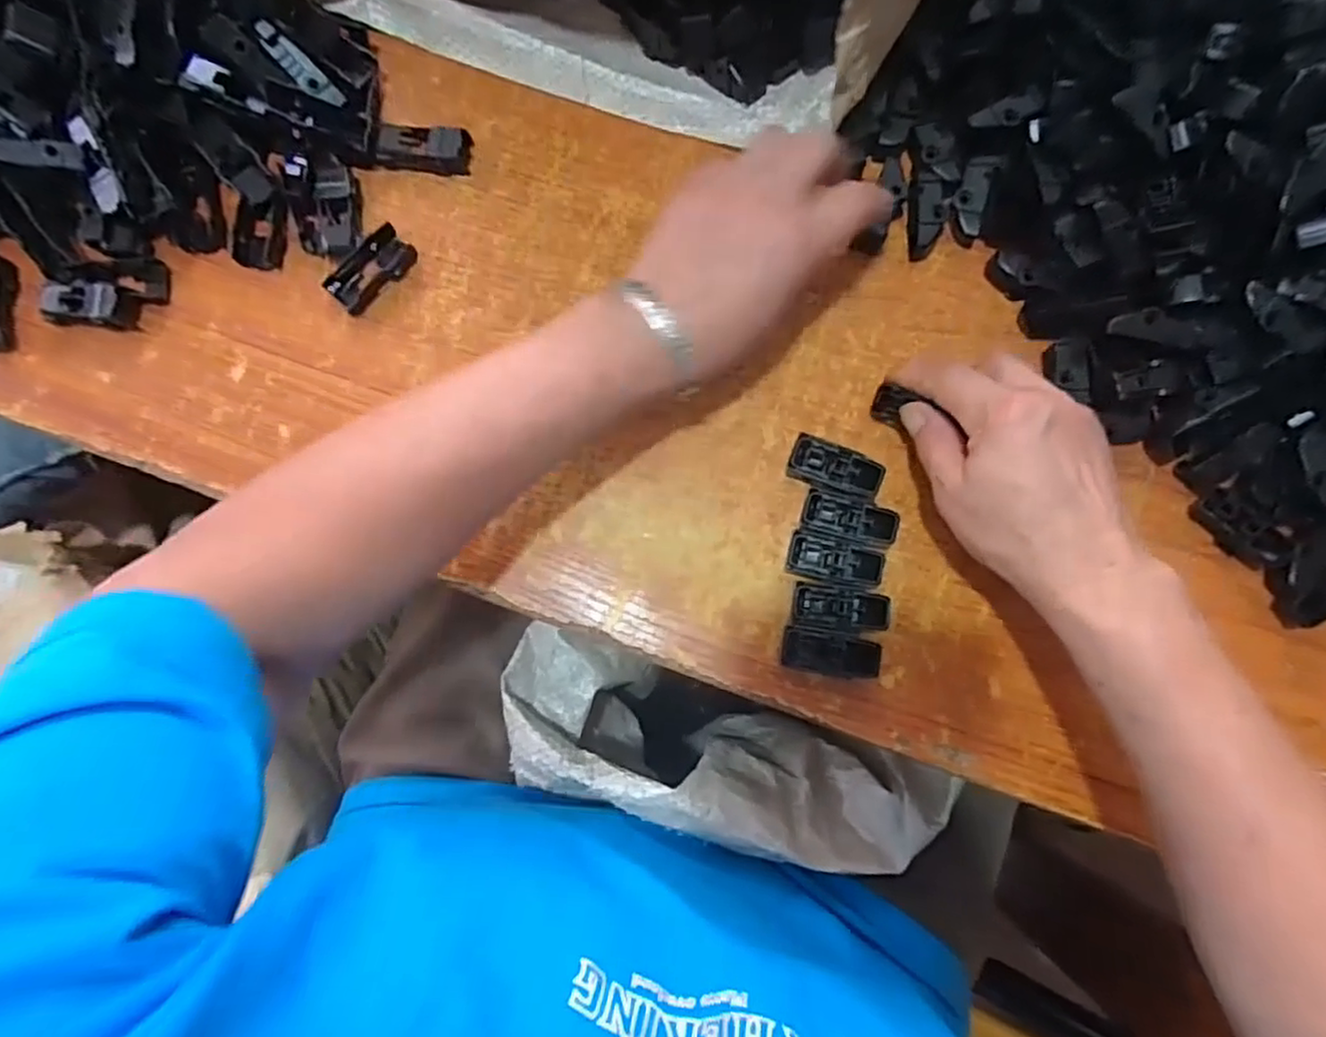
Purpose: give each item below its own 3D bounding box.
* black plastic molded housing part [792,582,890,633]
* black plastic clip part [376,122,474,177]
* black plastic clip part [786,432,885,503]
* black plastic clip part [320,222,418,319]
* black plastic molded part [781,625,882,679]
[{"bbox_3d":[0.093,0.048,0.362,0.049,0.018,0.022,8,83,2],"label":"black plastic molded housing part"},{"bbox_3d":[-0.142,-0.221,0.407,0.053,0.018,0.027,10,83,3],"label":"black plastic clip part"},{"bbox_3d":[0.092,-0.025,0.371,0.049,0.022,0.025,22,83,4],"label":"black plastic clip part"},{"bbox_3d":[-0.170,-0.144,0.399,0.027,0.009,0.052,45,85,6],"label":"black plastic clip part"},{"bbox_3d":[0.086,0.071,0.360,0.048,0.019,0.021,11,83,3],"label":"black plastic molded part"}]

